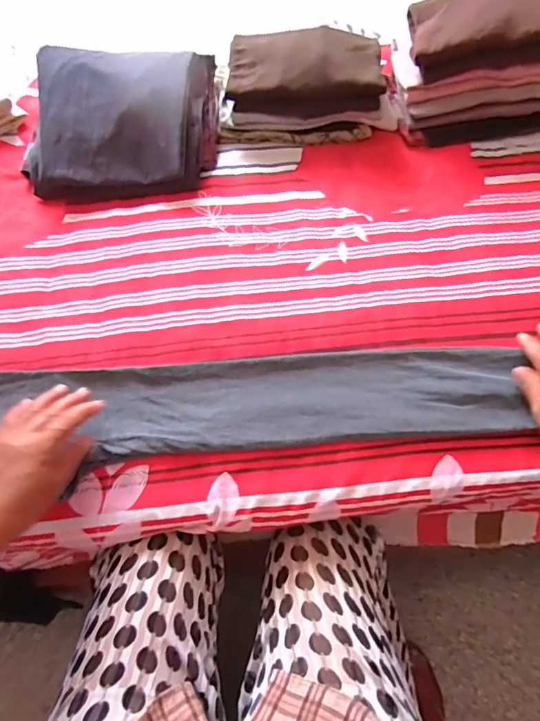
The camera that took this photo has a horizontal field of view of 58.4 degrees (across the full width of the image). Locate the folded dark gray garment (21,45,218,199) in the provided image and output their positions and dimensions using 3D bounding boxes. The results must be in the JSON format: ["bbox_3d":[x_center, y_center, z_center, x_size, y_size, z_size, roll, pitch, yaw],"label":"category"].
[{"bbox_3d":[-0.215,-0.358,0.714,0.257,0.103,0.225,-2,58,1],"label":"folded dark gray garment"}]

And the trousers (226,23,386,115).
[{"bbox_3d":[0.052,-0.439,0.727,0.222,0.067,0.122,2,60,5],"label":"trousers"}]

